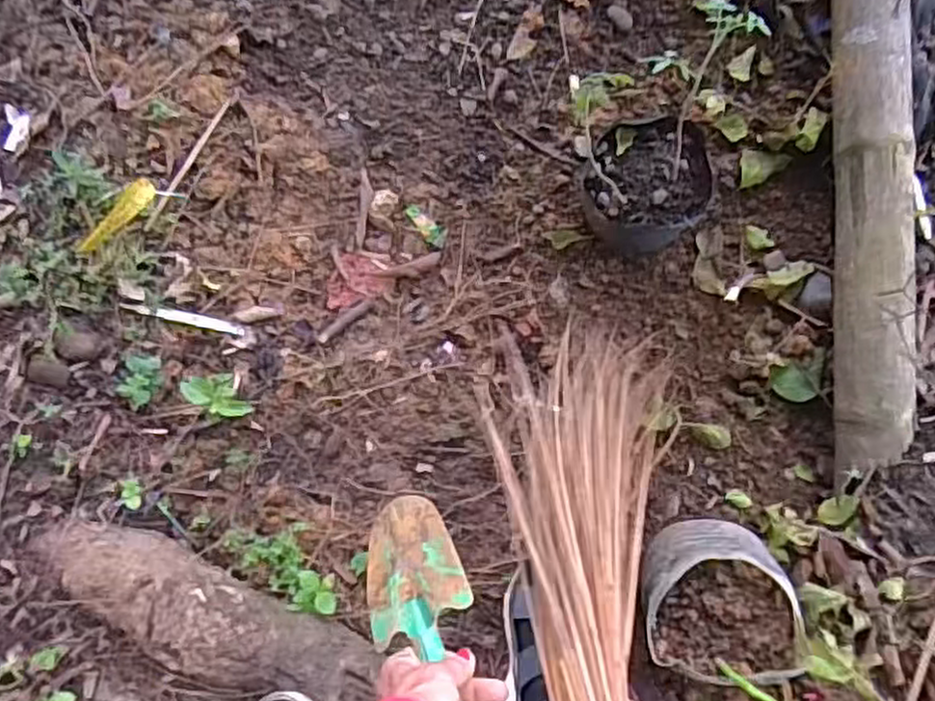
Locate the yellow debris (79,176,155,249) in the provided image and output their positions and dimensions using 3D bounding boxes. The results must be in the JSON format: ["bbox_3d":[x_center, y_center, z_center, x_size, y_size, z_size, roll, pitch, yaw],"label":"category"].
[{"bbox_3d":[-0.405,-0.159,0.863,0.027,0.015,0.114,30,62,1],"label":"yellow debris"}]

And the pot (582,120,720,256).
[{"bbox_3d":[0.216,-0.198,0.903,0.141,0.123,0.146,0,91,2],"label":"pot"}]

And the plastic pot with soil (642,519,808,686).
[{"bbox_3d":[0.282,0.287,0.862,0.156,0.138,0.142,0,91,2],"label":"plastic pot with soil"}]

